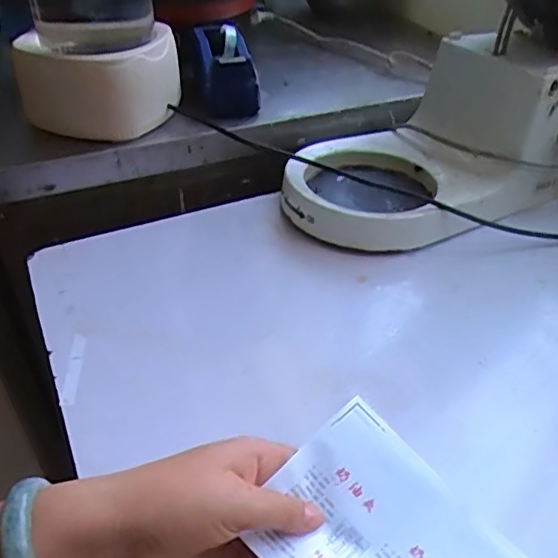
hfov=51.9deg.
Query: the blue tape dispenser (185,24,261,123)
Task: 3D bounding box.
[{"bbox_3d":[-0.074,-0.262,0.716,0.074,0.072,0.137,-10,41,-13],"label":"blue tape dispenser"}]

